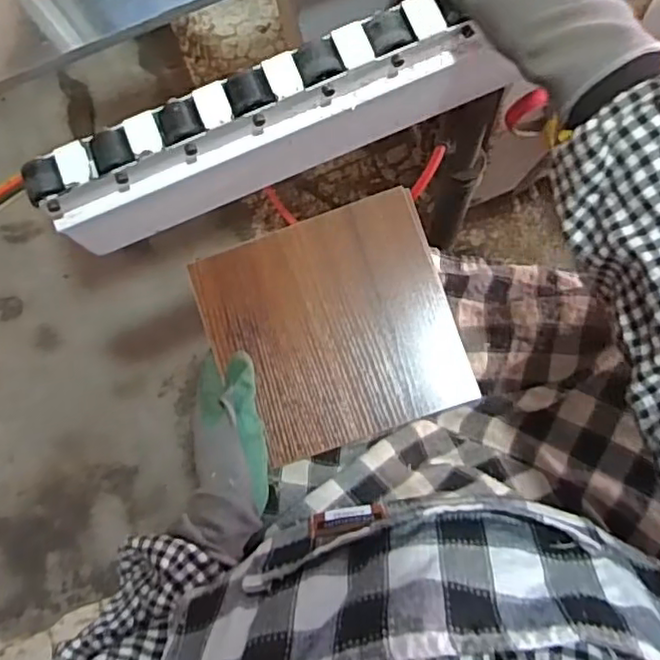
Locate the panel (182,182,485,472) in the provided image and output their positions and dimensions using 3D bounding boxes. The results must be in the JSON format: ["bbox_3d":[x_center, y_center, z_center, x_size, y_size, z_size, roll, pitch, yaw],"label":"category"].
[{"bbox_3d":[0.002,-0.002,0.526,0.189,0.016,0.182,-18,80,2],"label":"panel"}]

